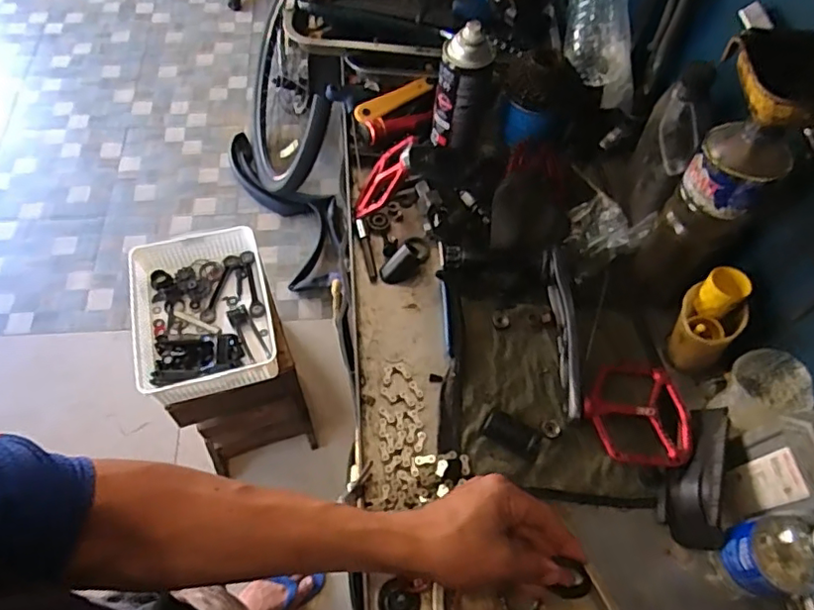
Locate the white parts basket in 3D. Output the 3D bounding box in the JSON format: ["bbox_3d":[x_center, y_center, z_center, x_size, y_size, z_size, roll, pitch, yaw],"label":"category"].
[{"bbox_3d":[-0.413,0.017,1.133,0.260,0.087,0.331,-13,62,-10],"label":"white parts basket"}]

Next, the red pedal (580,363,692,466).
[{"bbox_3d":[0.239,0.115,0.605,0.106,0.029,0.115,1,60,-3],"label":"red pedal"}]

